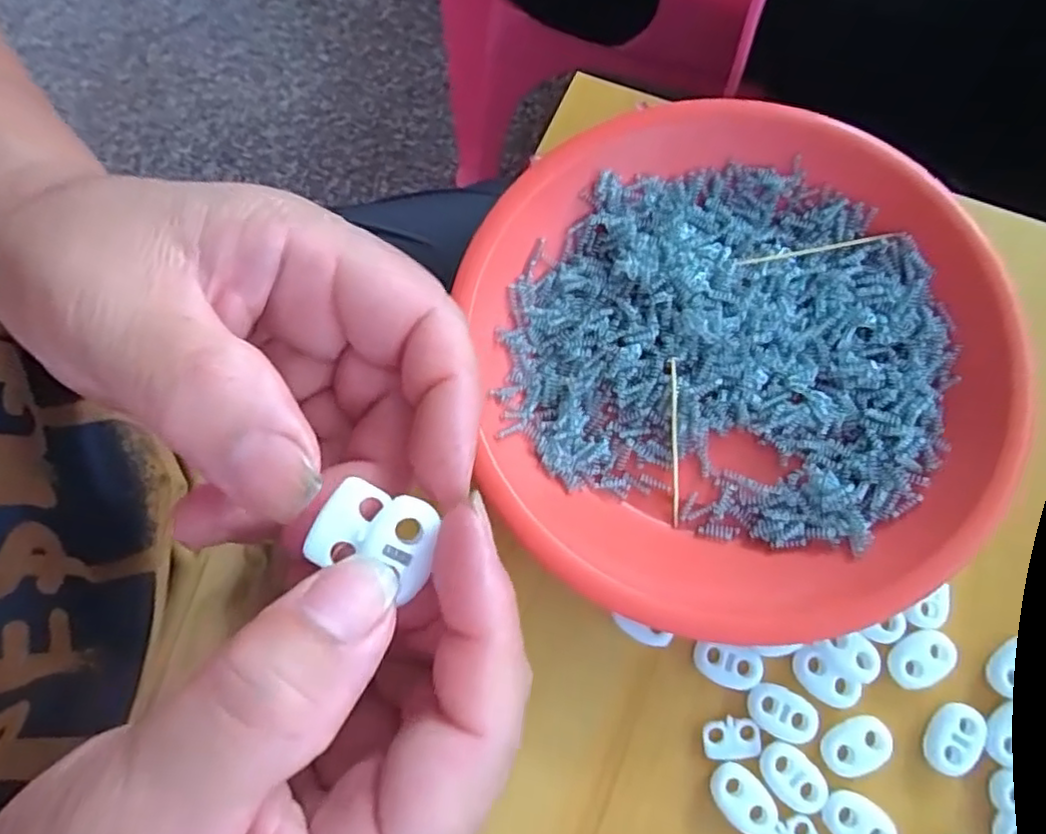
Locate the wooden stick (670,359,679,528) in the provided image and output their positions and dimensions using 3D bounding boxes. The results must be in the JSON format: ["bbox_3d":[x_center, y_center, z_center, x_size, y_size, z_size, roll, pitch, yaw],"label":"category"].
[{"bbox_3d":[0.055,0.009,0.237,0.004,0.004,0.060,-1,89,2],"label":"wooden stick"}]

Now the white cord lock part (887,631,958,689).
[{"bbox_3d":[0.132,0.080,0.214,0.022,0.004,0.015,-24,75,-4],"label":"white cord lock part"}]

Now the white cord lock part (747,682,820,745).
[{"bbox_3d":[0.085,0.096,0.212,0.022,0.004,0.015,23,77,8],"label":"white cord lock part"}]

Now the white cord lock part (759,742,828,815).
[{"bbox_3d":[0.087,0.115,0.206,0.022,0.004,0.015,44,81,12],"label":"white cord lock part"}]

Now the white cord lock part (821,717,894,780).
[{"bbox_3d":[0.107,0.106,0.209,0.023,0.004,0.014,-28,76,-5],"label":"white cord lock part"}]

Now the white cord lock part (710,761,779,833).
[{"bbox_3d":[0.071,0.122,0.208,0.023,0.004,0.014,40,80,11],"label":"white cord lock part"}]

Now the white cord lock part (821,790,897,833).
[{"bbox_3d":[0.105,0.127,0.203,0.023,0.004,0.015,33,78,10],"label":"white cord lock part"}]

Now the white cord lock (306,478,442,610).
[{"bbox_3d":[-0.029,0.024,0.128,0.023,0.006,0.019,27,78,9],"label":"white cord lock"}]

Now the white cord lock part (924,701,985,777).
[{"bbox_3d":[0.139,0.103,0.209,0.014,0.005,0.022,27,78,9],"label":"white cord lock part"}]

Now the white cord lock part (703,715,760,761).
[{"bbox_3d":[0.068,0.105,0.213,0.018,0.004,0.013,-2,75,1],"label":"white cord lock part"}]

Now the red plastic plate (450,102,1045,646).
[{"bbox_3d":[0.076,-0.023,0.235,0.186,0.022,0.187,-1,75,2],"label":"red plastic plate"}]

